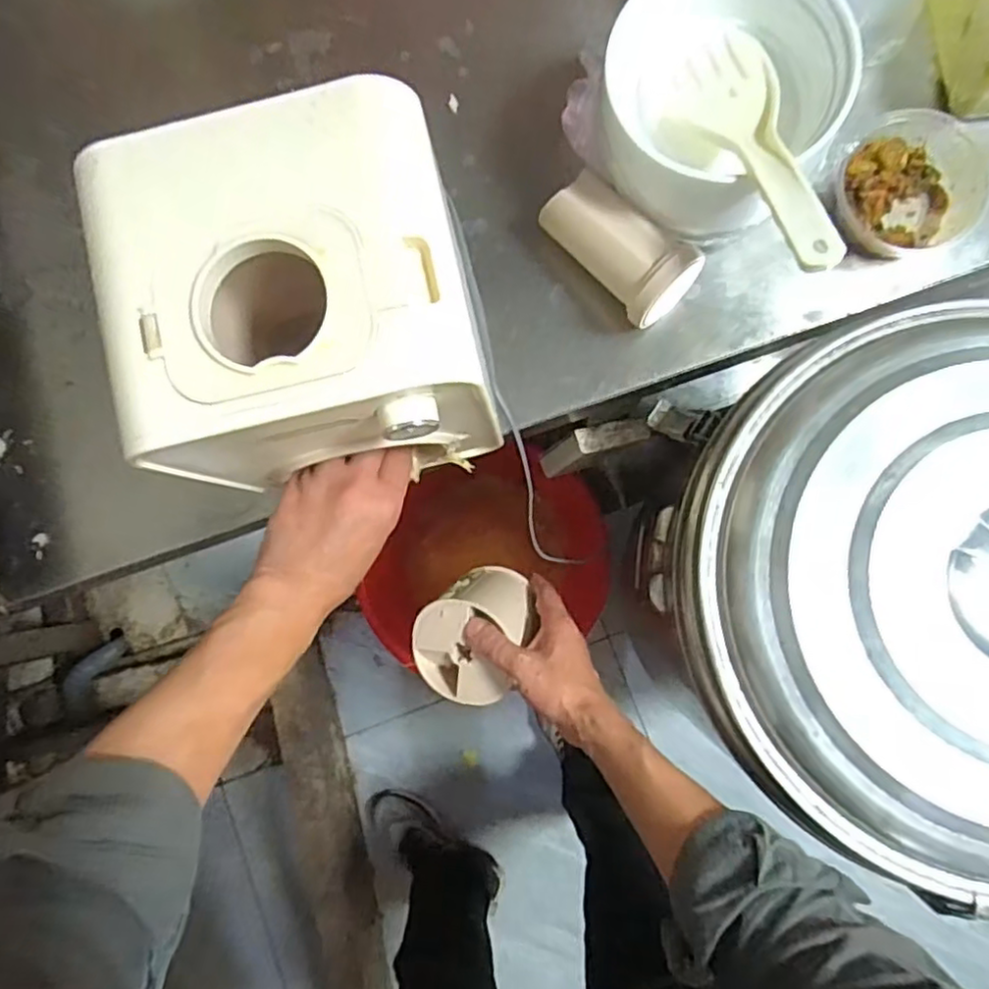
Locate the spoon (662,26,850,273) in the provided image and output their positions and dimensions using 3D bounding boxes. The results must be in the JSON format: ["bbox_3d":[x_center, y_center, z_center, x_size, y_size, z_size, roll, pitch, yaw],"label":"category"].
[{"bbox_3d":[0.176,-0.233,0.452,0.072,0.027,0.220,-11,60,3],"label":"spoon"}]

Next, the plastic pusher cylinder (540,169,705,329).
[{"bbox_3d":[0.094,-0.194,0.523,0.125,0.056,0.065,43,89,6],"label":"plastic pusher cylinder"}]

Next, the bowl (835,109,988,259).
[{"bbox_3d":[0.332,-0.244,0.537,0.122,0.042,0.108,-31,84,0],"label":"bowl"}]

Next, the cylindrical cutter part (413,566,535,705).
[{"bbox_3d":[-0.010,0.128,0.620,0.093,0.102,0.099,24,110,19],"label":"cylindrical cutter part"}]

